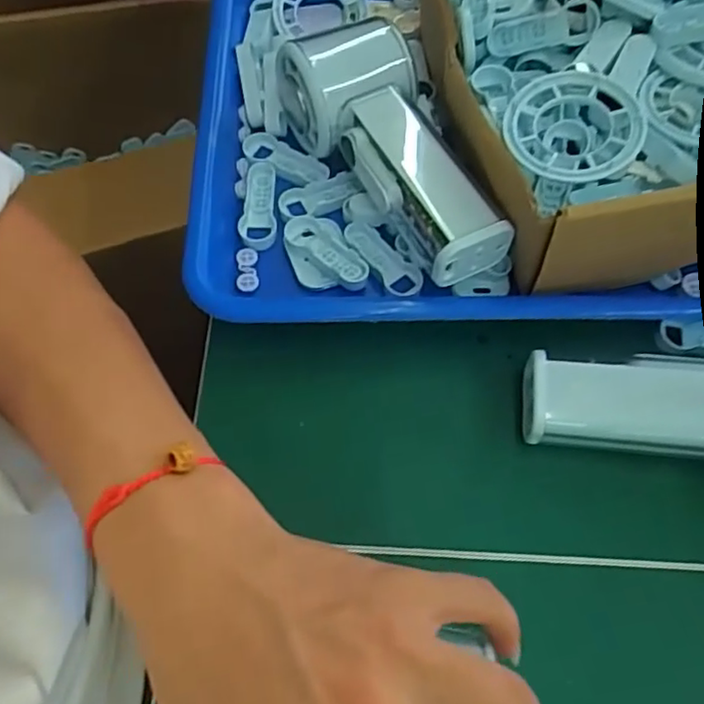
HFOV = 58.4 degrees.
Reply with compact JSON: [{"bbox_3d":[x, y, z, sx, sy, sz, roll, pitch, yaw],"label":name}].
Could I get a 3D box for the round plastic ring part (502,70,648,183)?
[{"bbox_3d":[0.093,-0.095,0.266,0.055,0.013,0.050,1,65,-2],"label":"round plastic ring part"}]

